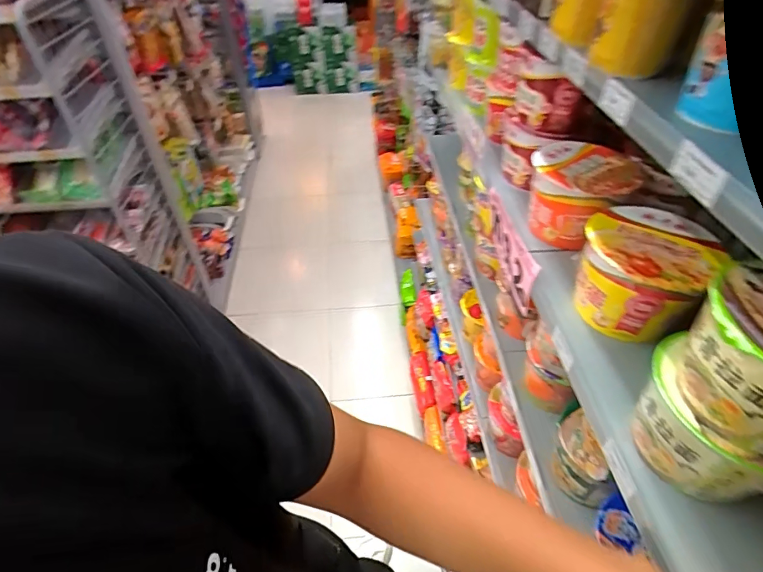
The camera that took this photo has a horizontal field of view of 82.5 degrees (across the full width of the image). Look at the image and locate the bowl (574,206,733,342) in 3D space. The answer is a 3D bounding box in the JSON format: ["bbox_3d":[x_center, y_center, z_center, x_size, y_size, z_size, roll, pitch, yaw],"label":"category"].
[{"bbox_3d":[0.303,-0.014,0.533,0.125,0.107,0.143,21,48,19],"label":"bowl"}]

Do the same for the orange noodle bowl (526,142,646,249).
[{"bbox_3d":[0.293,-0.136,0.657,0.141,0.104,0.142,0,45,0],"label":"orange noodle bowl"}]

